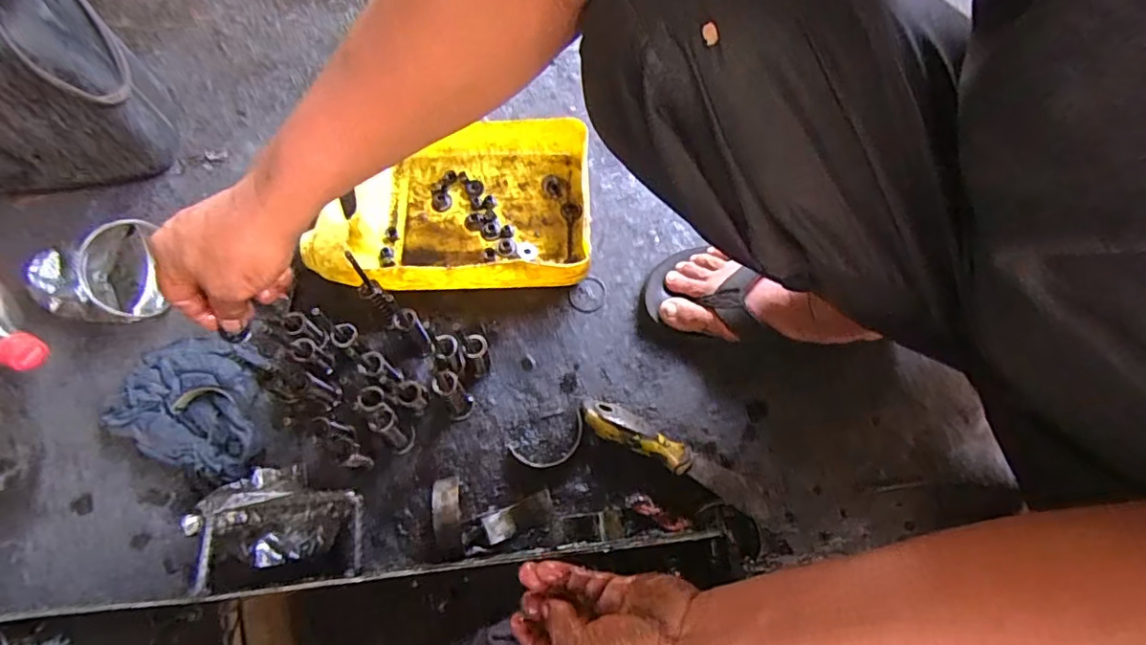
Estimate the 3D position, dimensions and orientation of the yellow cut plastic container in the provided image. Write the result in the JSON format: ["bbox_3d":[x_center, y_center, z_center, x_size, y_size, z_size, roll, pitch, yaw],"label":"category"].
[{"bbox_3d":[-0.121,-0.118,0.597,0.275,0.067,0.179,-4,69,-3],"label":"yellow cut plastic container"}]

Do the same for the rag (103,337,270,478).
[{"bbox_3d":[-0.363,0.075,0.544,0.136,0.027,0.122,6,69,1],"label":"rag"}]

